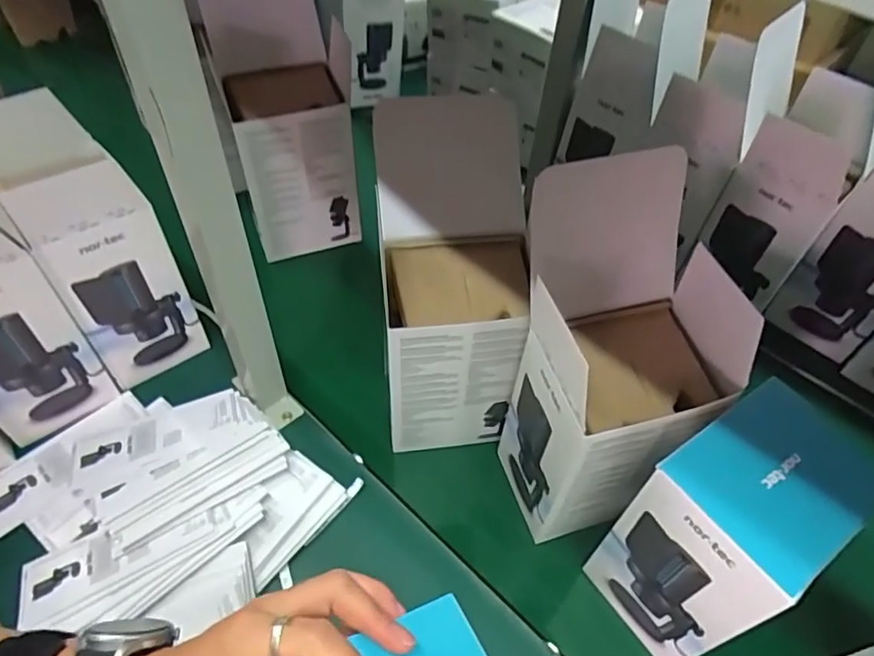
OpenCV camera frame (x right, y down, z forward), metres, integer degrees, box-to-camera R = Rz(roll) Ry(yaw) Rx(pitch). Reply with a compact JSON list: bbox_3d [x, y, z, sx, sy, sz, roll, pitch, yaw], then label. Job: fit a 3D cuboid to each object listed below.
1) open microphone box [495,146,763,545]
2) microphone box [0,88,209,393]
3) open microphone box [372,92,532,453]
[{"bbox_3d":[0.160,0.037,0.542,0.160,0.339,0.166,-12,50,-10],"label":"open microphone box"},{"bbox_3d":[-0.378,-0.087,0.650,0.109,0.293,0.153,-32,57,-25],"label":"microphone box"},{"bbox_3d":[0.022,-0.055,0.636,0.160,0.311,0.245,-2,49,-2],"label":"open microphone box"}]

